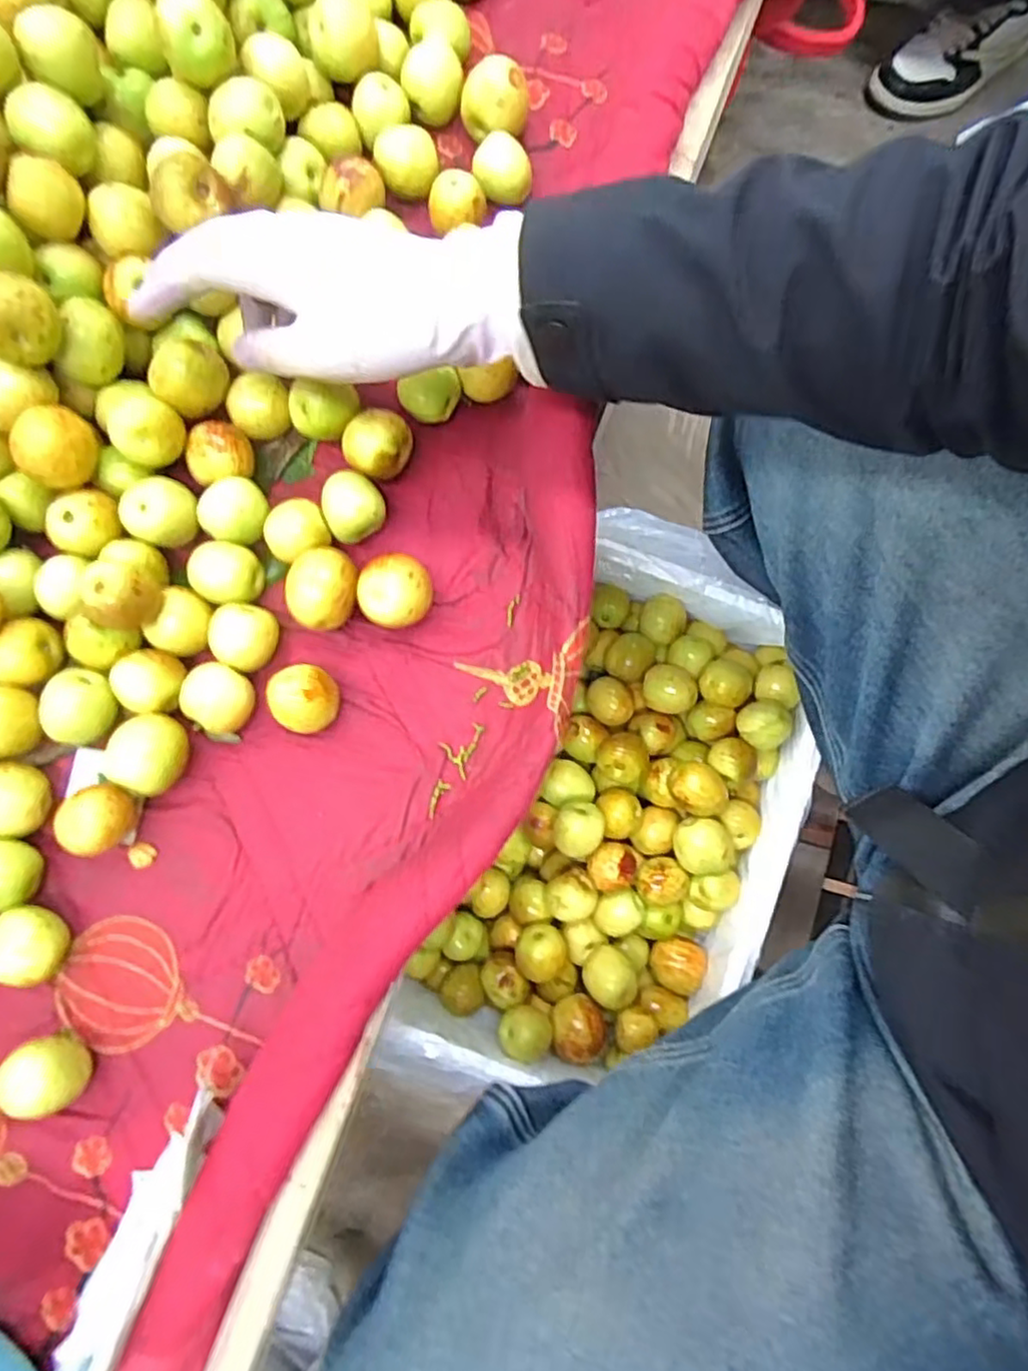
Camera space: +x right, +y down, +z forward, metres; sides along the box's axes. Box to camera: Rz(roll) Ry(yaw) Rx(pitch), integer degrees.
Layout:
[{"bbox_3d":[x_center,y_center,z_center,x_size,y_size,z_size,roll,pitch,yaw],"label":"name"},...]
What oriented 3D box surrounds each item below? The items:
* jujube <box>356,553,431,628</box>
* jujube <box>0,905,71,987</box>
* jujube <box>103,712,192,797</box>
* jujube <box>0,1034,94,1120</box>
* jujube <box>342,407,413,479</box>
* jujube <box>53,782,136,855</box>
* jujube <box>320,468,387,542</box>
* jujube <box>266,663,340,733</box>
[{"bbox_3d":[-0.063,-0.049,0.369,0.037,0.034,0.040,35,81,6],"label":"jujube"},{"bbox_3d":[-0.236,0.127,0.331,0.033,0.030,0.030,0,80,0],"label":"jujube"},{"bbox_3d":[-0.189,0.035,0.353,0.038,0.030,0.039,20,80,3],"label":"jujube"},{"bbox_3d":[-0.219,0.182,0.318,0.027,0.033,0.033,-29,81,-5],"label":"jujube"},{"bbox_3d":[-0.076,-0.133,0.385,0.037,0.037,0.030,-9,80,-2],"label":"jujube"},{"bbox_3d":[-0.208,0.067,0.343,0.030,0.033,0.033,4,80,0],"label":"jujube"},{"bbox_3d":[-0.090,-0.100,0.384,0.034,0.027,0.037,0,80,0],"label":"jujube"},{"bbox_3d":[-0.111,0.008,0.362,0.035,0.031,0.034,0,80,0],"label":"jujube"}]

